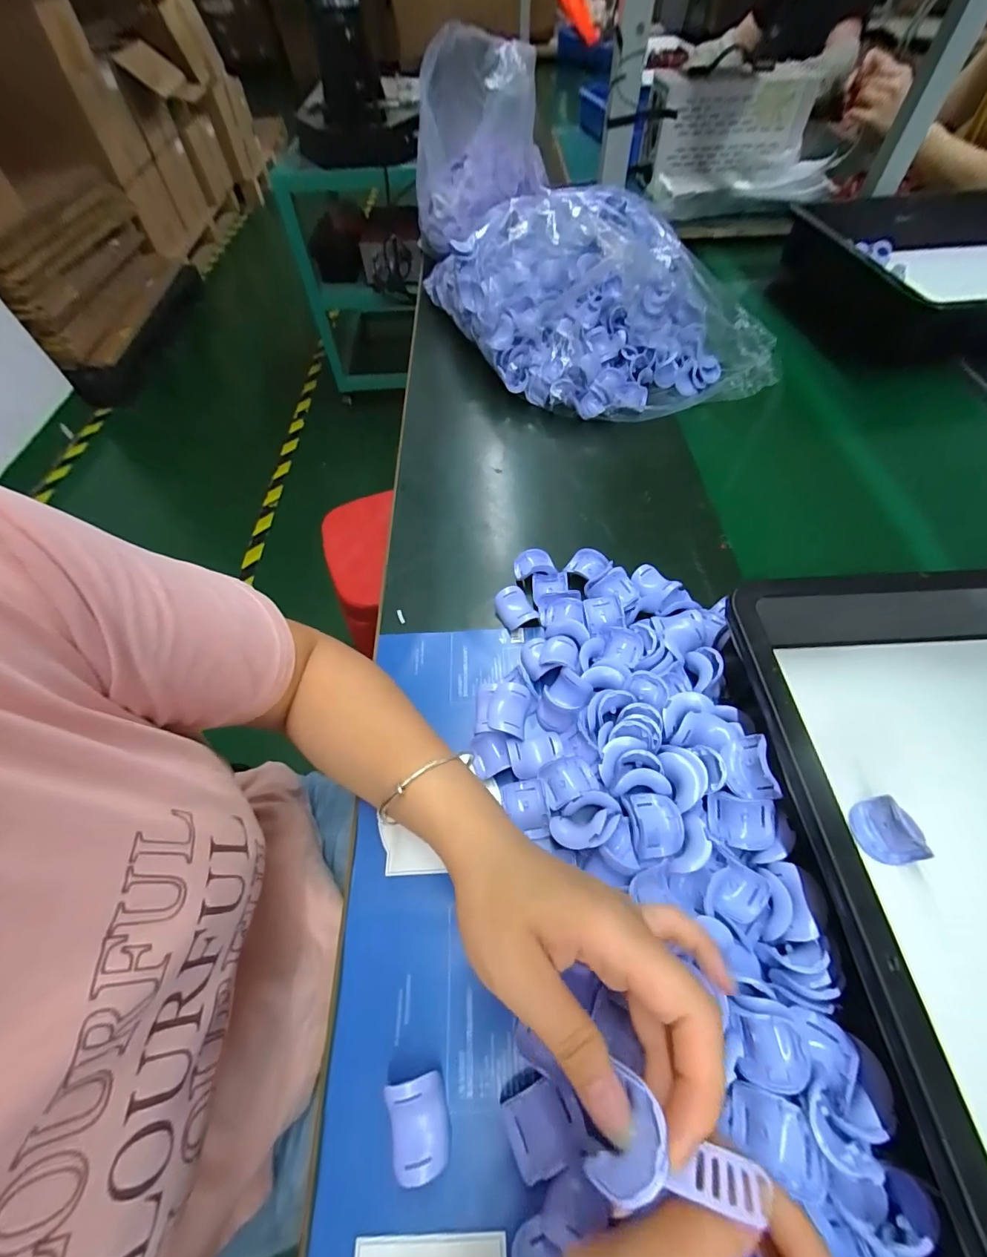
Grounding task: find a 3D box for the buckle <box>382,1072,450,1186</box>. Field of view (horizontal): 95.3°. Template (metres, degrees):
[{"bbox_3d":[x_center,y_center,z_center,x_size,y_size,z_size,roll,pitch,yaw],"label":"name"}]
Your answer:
[{"bbox_3d":[-0.036,0.248,0.224,0.027,0.019,0.037,-12,59,-6],"label":"buckle"}]

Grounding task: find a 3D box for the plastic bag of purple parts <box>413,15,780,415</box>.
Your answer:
[{"bbox_3d":[0.112,-0.446,0.527,0.267,0.292,0.480,-27,61,-14],"label":"plastic bag of purple parts"}]

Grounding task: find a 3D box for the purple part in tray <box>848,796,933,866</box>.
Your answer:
[{"bbox_3d":[0.239,0.125,0.275,0.023,0.025,0.036,-10,58,-5],"label":"purple part in tray"}]

